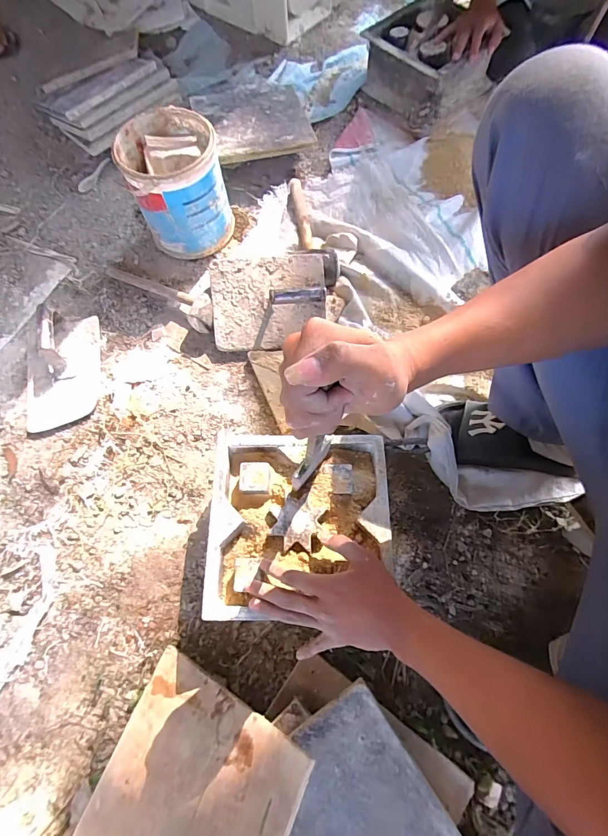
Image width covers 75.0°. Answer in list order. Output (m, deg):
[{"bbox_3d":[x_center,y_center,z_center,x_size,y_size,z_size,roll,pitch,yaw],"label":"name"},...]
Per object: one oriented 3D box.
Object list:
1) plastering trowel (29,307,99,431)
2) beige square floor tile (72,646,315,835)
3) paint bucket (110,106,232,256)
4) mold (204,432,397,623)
[{"bbox_3d":[-0.456,-0.102,0.727,0.146,0.071,0.235,-15,70,-4],"label":"plastering trowel"},{"bbox_3d":[-0.140,0.440,0.446,0.248,0.008,0.235,10,61,36],"label":"beige square floor tile"},{"bbox_3d":[-0.244,-0.450,0.781,0.167,0.191,0.169,-1,69,1],"label":"paint bucket"},{"bbox_3d":[-0.005,0.131,0.519,0.223,0.041,0.226,0,69,1],"label":"mold"}]

